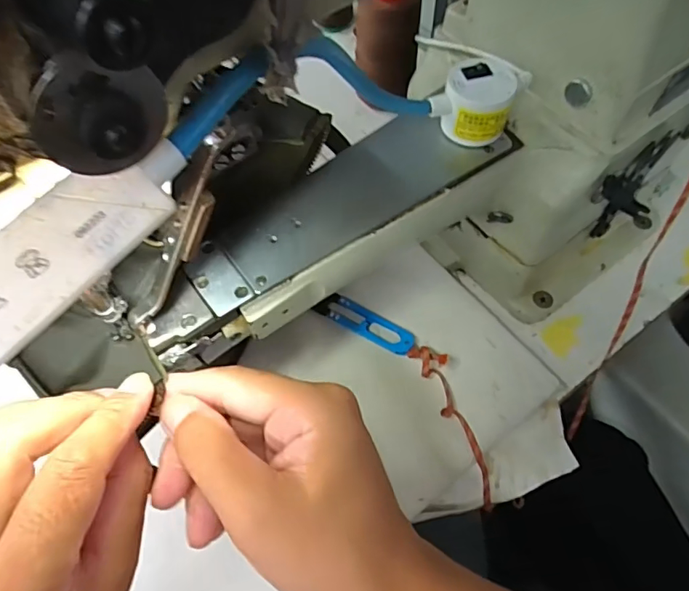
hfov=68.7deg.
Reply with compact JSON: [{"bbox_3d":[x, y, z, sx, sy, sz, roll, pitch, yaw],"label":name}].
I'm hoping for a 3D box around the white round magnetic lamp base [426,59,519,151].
[{"bbox_3d":[0.070,-0.105,0.277,0.041,0.032,0.032,11,63,10],"label":"white round magnetic lamp base"}]

